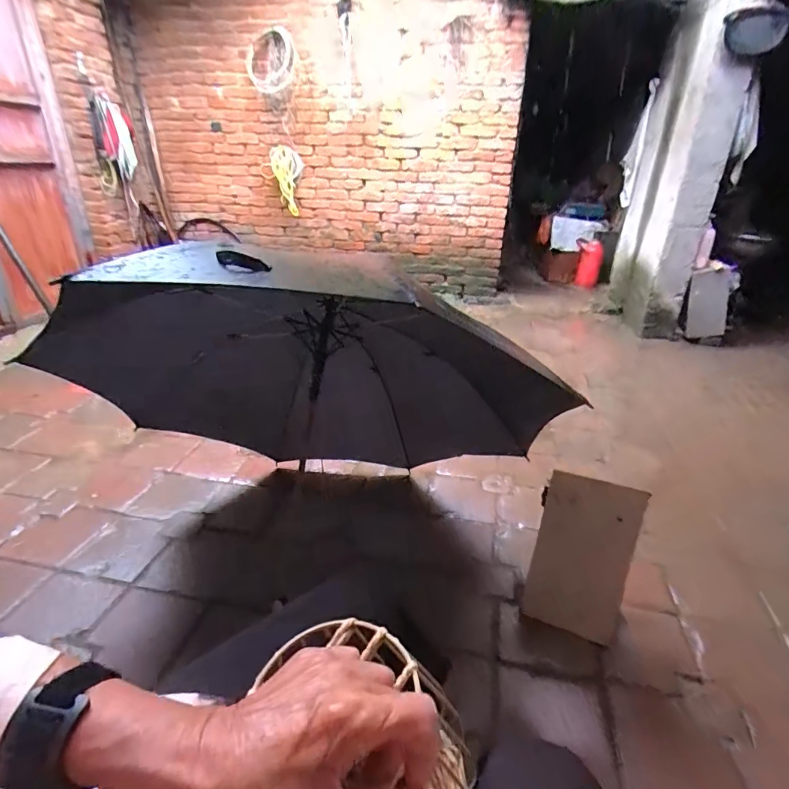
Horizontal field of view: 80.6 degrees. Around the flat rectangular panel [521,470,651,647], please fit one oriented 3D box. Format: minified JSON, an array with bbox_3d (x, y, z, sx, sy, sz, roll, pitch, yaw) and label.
[{"bbox_3d":[0.376,0.325,0.938,0.179,0.304,0.015,15,3,26],"label":"flat rectangular panel"}]

